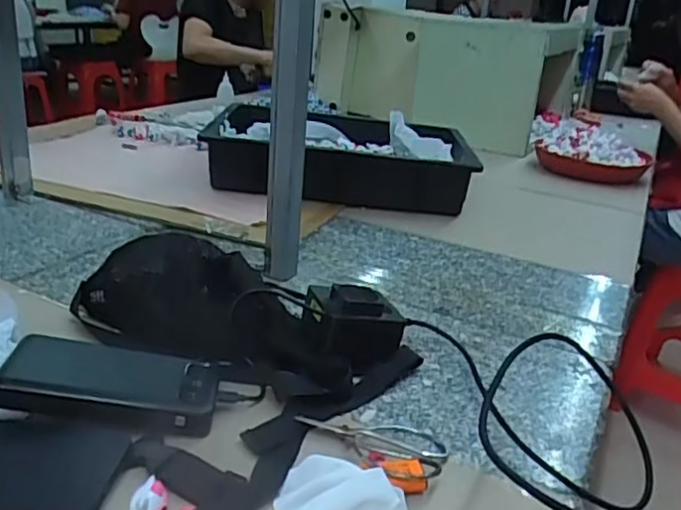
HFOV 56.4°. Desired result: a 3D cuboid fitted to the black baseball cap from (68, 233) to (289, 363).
[{"bbox_3d":[-0.152,0.037,0.623,0.217,0.068,0.138,10,21,11],"label":"black baseball cap"}]

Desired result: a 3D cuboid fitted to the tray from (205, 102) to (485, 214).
[{"bbox_3d":[-0.005,-0.178,1.164,0.446,0.112,0.339,1,22,-9],"label":"tray"}]

